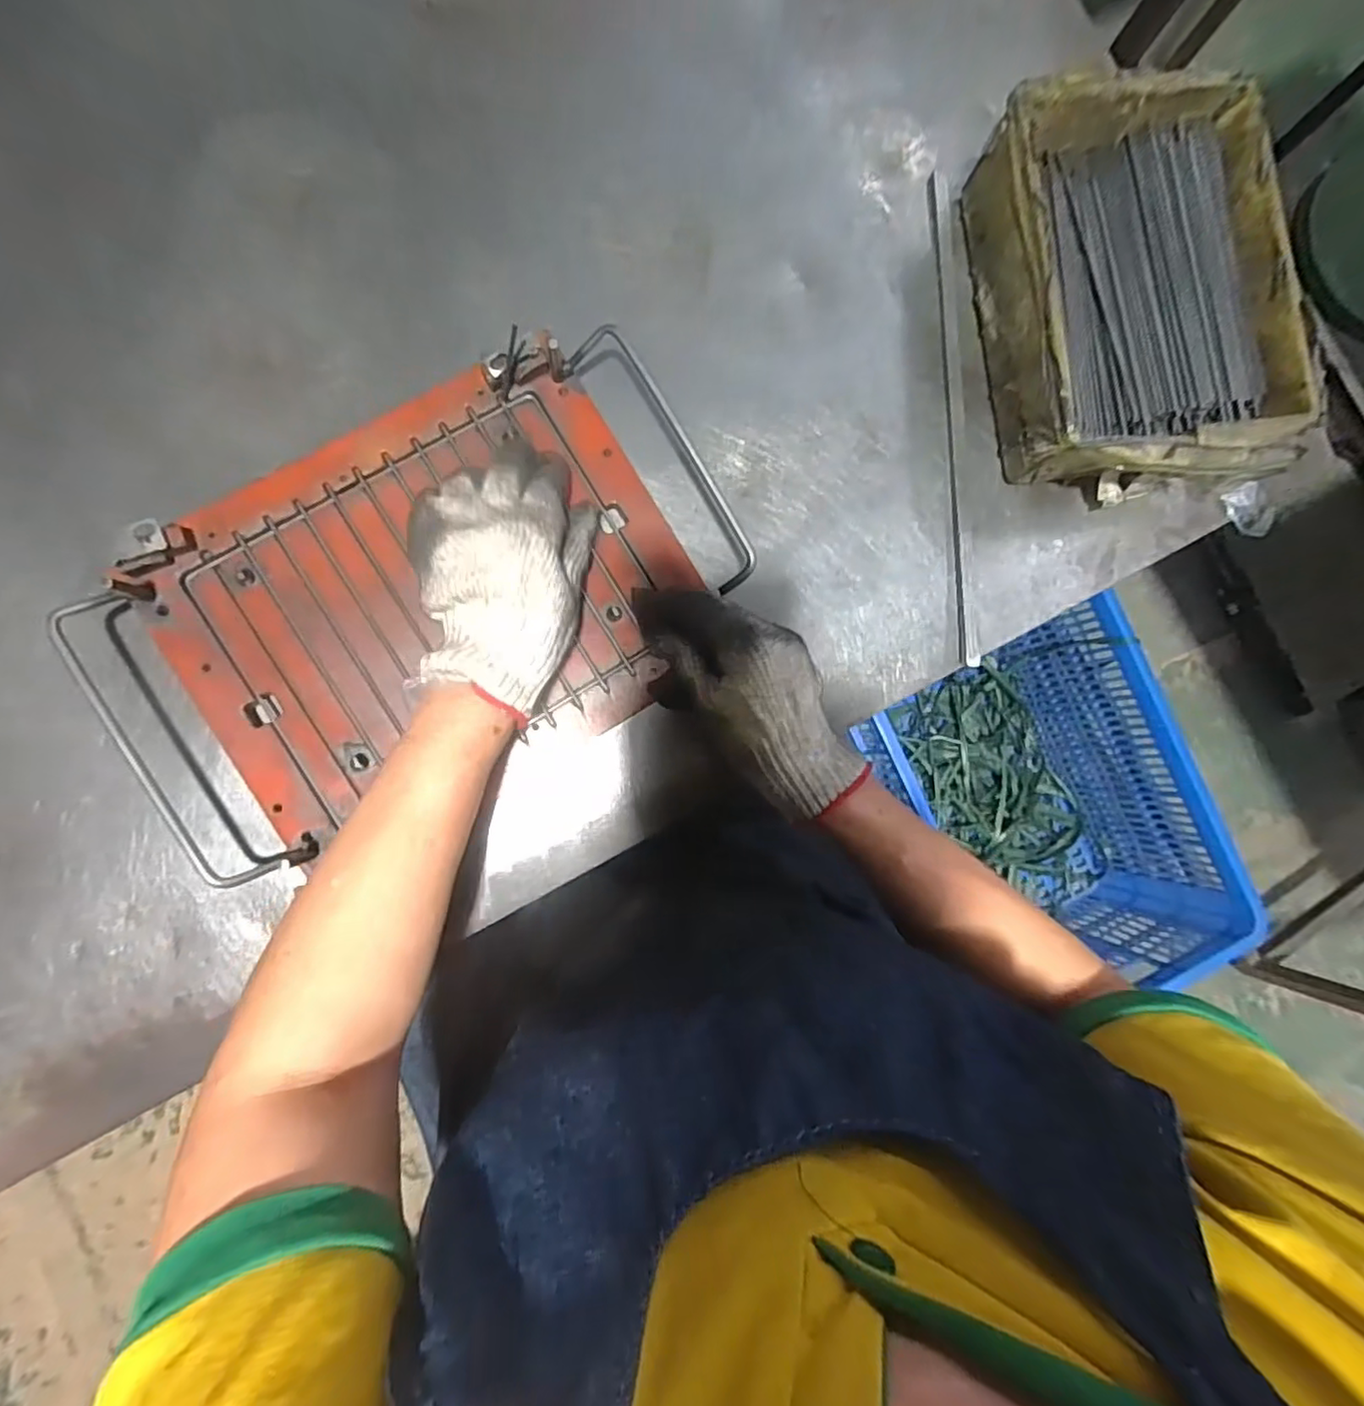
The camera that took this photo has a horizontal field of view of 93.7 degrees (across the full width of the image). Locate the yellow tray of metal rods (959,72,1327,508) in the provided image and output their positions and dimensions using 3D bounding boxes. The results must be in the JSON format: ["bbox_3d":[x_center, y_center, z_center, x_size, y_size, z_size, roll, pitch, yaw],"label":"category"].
[{"bbox_3d":[0.306,-0.274,0.439,0.178,0.079,0.256,-7,86,-6],"label":"yellow tray of metal rods"}]

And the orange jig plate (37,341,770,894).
[{"bbox_3d":[-0.152,-0.068,0.400,0.374,0.035,0.237,-28,87,-6],"label":"orange jig plate"}]

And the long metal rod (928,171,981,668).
[{"bbox_3d":[0.195,-0.208,0.463,0.013,0.009,0.362,-1,85,-6],"label":"long metal rod"}]

